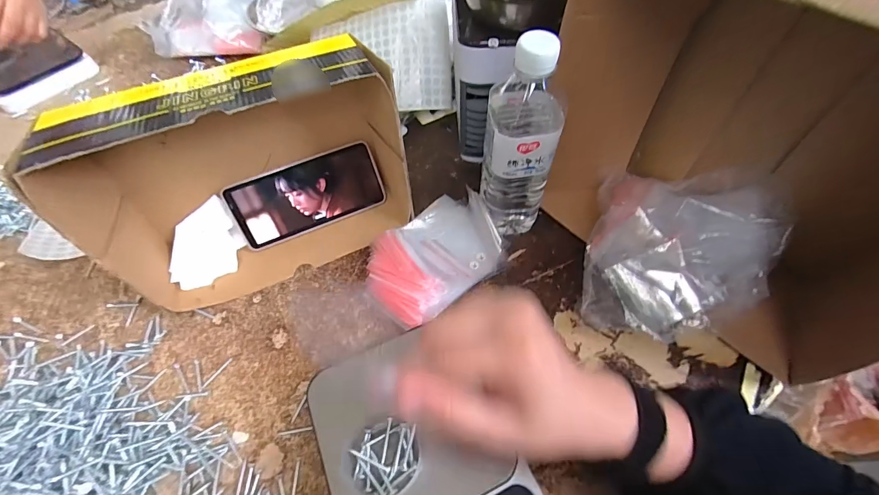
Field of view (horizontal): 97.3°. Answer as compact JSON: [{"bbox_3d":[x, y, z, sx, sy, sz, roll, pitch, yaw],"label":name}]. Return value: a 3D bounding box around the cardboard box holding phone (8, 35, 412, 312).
[{"bbox_3d":[-0.176,-0.066,0.379,0.275,0.183,0.110,-22,59,-11],"label":"cardboard box holding phone"}]

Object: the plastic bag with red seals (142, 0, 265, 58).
[{"bbox_3d":[-0.402,-0.403,0.648,0.192,0.107,0.123,-4,57,-1],"label":"plastic bag with red seals"}]

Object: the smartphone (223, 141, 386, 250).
[{"bbox_3d":[-0.147,-0.059,0.439,0.161,0.078,0.005,-23,27,-12],"label":"smartphone"}]

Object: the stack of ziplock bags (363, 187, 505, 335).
[{"bbox_3d":[-0.005,0.005,0.416,0.162,0.041,0.107,-40,65,-20],"label":"stack of ziplock bags"}]

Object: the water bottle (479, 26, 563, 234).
[{"bbox_3d":[0.075,-0.092,0.365,0.067,0.197,0.057,8,59,8],"label":"water bottle"}]

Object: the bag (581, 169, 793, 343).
[{"bbox_3d":[0.237,0.001,0.388,0.160,0.067,0.191,18,60,13],"label":"bag"}]

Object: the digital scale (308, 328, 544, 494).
[{"bbox_3d":[-0.014,0.166,0.304,0.139,0.045,0.187,-23,60,-11],"label":"digital scale"}]

